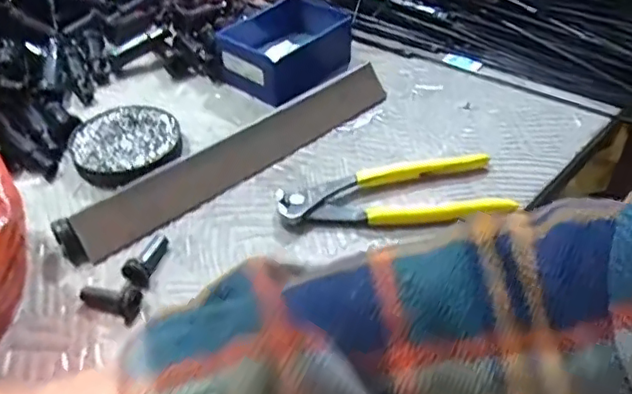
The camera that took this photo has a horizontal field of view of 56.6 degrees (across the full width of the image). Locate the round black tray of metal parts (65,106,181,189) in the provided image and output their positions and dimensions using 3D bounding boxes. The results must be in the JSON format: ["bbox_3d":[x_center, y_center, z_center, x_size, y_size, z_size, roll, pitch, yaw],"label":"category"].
[{"bbox_3d":[-0.150,-0.042,0.468,0.085,0.016,0.073,-29,50,-26],"label":"round black tray of metal parts"}]

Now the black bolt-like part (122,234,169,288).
[{"bbox_3d":[-0.109,0.038,0.382,0.016,0.018,0.040,9,32,10],"label":"black bolt-like part"}]

